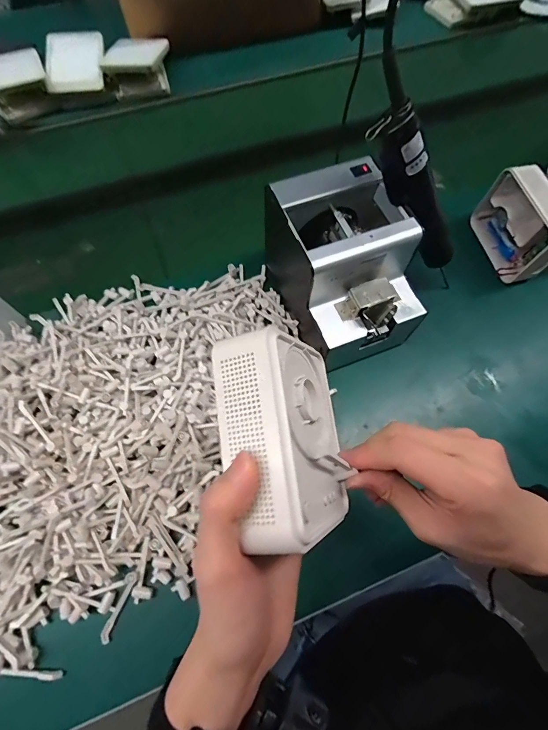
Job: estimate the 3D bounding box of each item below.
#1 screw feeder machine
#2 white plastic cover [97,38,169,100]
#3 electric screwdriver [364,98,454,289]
[{"bbox_3d":[0.083,-0.109,0.417,0.129,0.149,0.172,-23,69,-10],"label":"screw feeder machine"},{"bbox_3d":[-0.254,-0.560,0.657,0.110,0.051,0.116,-2,67,-1],"label":"white plastic cover"},{"bbox_3d":[0.156,-0.161,0.372,0.041,0.212,0.035,-6,61,37],"label":"electric screwdriver"}]

